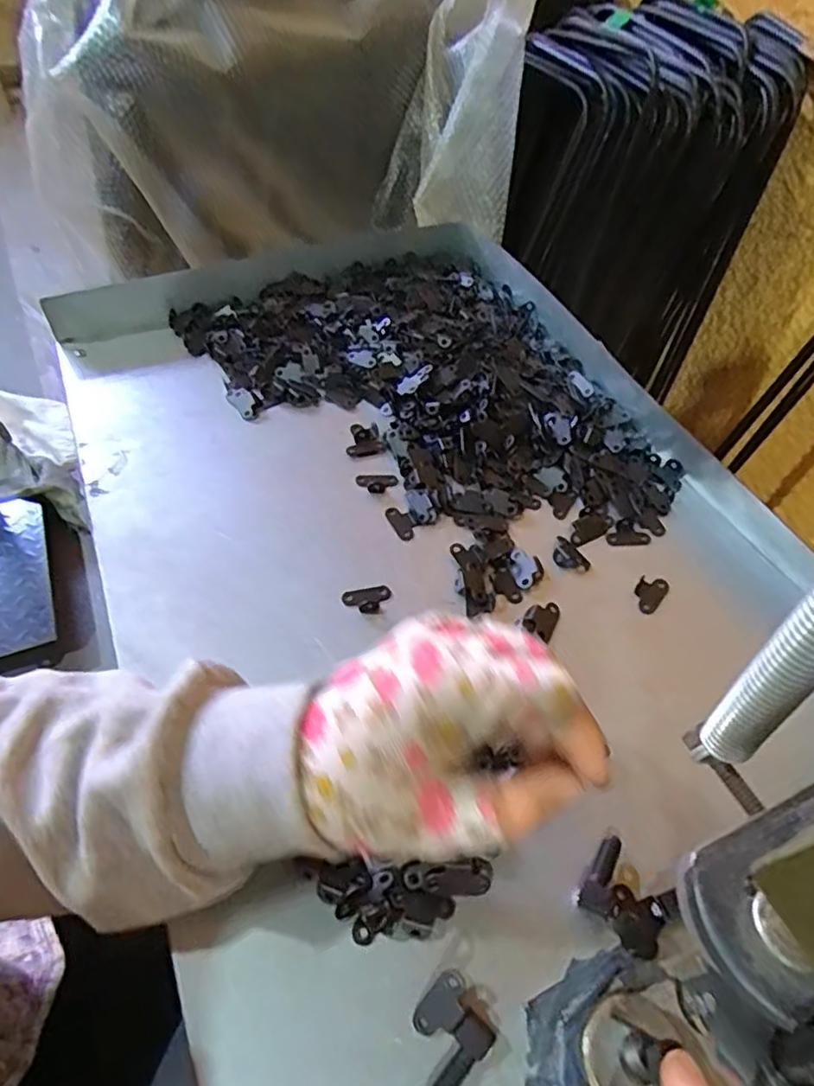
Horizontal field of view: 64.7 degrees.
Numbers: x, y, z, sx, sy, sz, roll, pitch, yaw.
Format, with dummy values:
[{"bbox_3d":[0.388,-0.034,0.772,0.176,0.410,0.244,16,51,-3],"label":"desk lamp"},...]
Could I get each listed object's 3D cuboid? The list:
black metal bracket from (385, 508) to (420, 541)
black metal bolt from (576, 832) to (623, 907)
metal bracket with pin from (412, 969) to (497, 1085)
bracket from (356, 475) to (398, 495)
[{"bbox_3d":[-0.003,-0.015,0.429,0.016,0.004,0.030,-23,56,-19],"label":"black metal bracket"},{"bbox_3d":[0.088,0.148,0.290,0.009,0.006,0.035,28,60,24],"label":"black metal bolt"},{"bbox_3d":[0.014,0.194,0.251,0.038,0.014,0.029,-35,61,-26],"label":"metal bracket with pin"},{"bbox_3d":[-0.022,-0.042,0.454,0.029,0.004,0.016,10,52,5],"label":"bracket"}]

